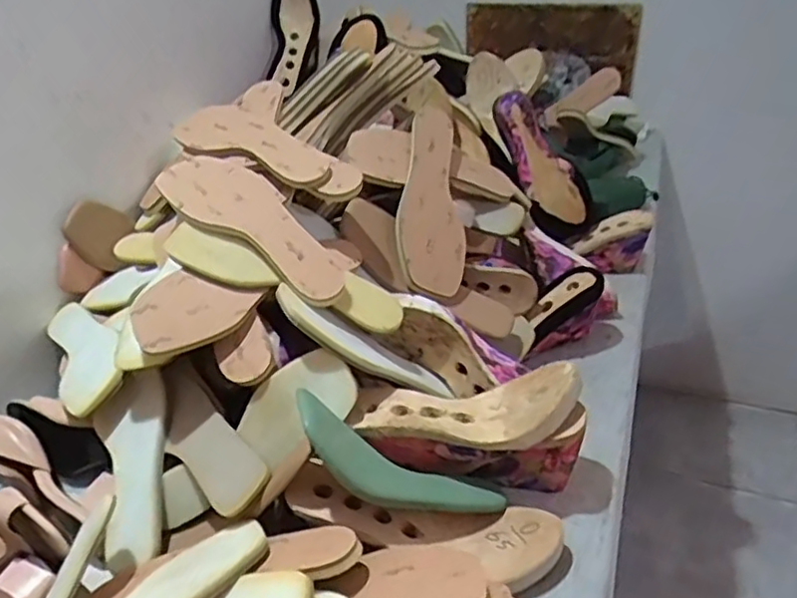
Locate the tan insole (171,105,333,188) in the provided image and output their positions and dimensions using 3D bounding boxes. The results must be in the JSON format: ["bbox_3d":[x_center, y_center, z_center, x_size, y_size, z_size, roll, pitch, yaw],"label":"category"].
[{"bbox_3d":[-0.167,-0.175,0.748,0.233,0.037,0.080,26,45,38],"label":"tan insole"}]

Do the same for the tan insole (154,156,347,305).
[{"bbox_3d":[-0.152,-0.082,0.692,0.246,0.030,0.080,37,48,16],"label":"tan insole"}]

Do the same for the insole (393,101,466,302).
[{"bbox_3d":[0.046,-0.125,0.798,0.083,0.022,0.252,17,63,-24],"label":"insole"}]

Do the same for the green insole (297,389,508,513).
[{"bbox_3d":[0.001,0.155,0.592,0.219,0.029,0.069,30,27,-22],"label":"green insole"}]

